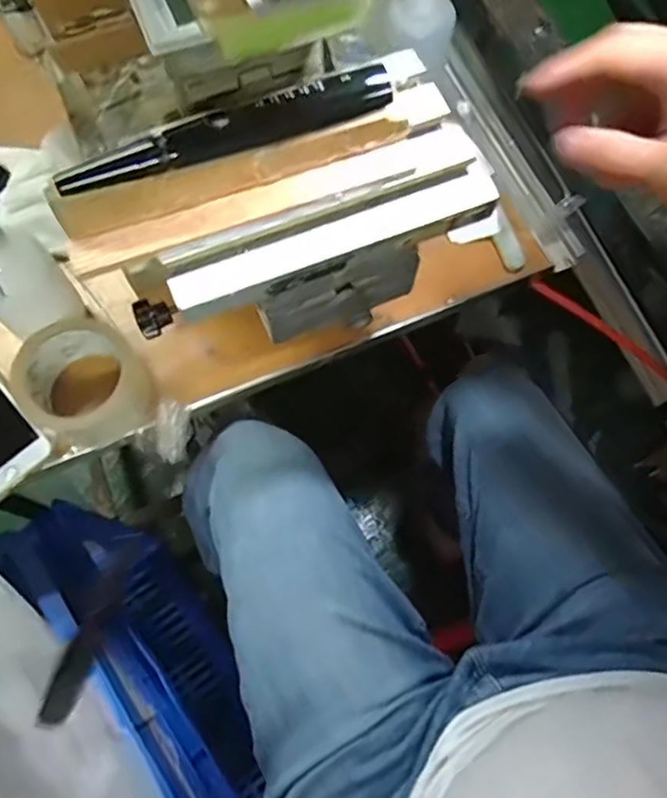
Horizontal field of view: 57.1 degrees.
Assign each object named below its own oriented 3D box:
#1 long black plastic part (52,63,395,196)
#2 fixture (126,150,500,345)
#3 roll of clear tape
[{"bbox_3d":[-0.054,-0.138,0.315,0.176,0.015,0.022,-20,73,-7],"label":"long black plastic part"},{"bbox_3d":[-0.013,-0.075,0.379,0.212,0.098,0.051,-17,72,-6],"label":"fixture"},{"bbox_3d":[-0.204,-0.012,0.504,0.094,0.042,0.105,-40,76,-13],"label":"roll of clear tape"}]

